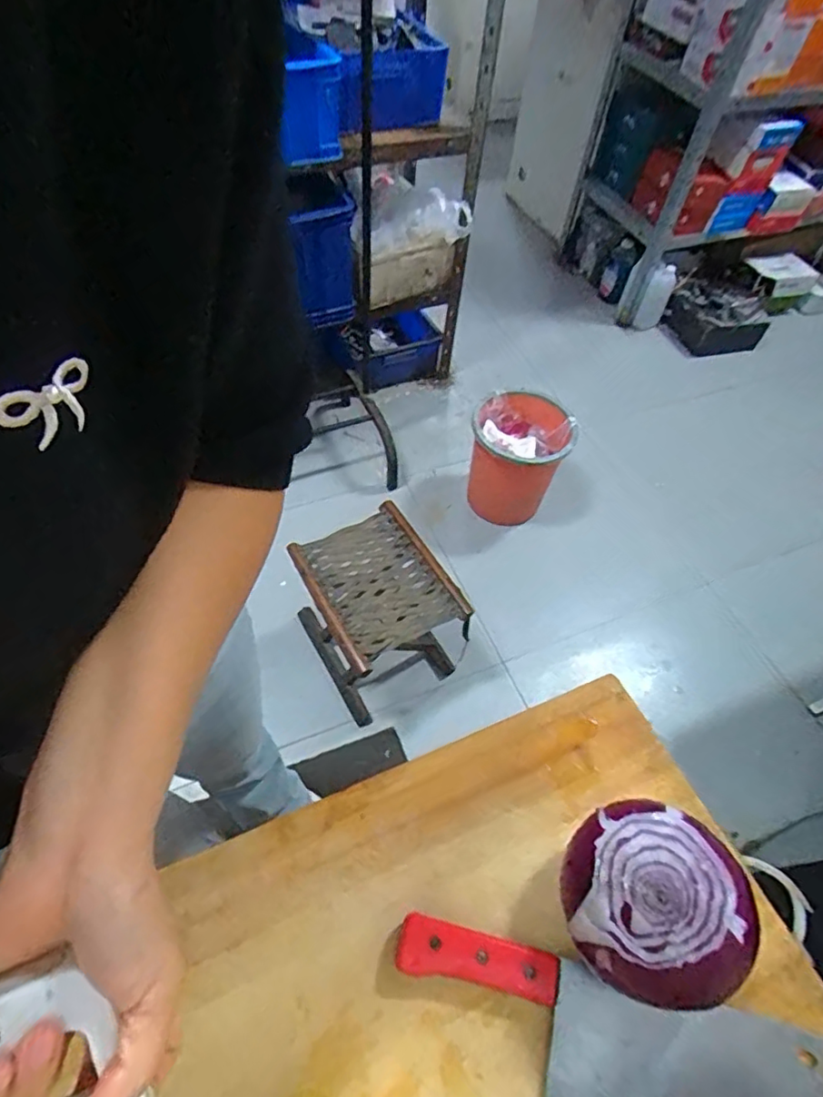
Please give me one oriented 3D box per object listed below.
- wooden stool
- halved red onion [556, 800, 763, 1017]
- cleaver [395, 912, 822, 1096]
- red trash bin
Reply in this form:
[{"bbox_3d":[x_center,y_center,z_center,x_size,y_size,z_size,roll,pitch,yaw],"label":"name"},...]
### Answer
[{"bbox_3d":[-0.073,0.142,1.212,0.244,0.296,0.285,-25,60,-20],"label":"wooden stool"},{"bbox_3d":[0.145,0.221,0.362,0.098,0.082,0.099,22,56,11],"label":"halved red onion"},{"bbox_3d":[0.114,0.302,0.342,0.258,0.018,0.085,14,55,6],"label":"cleaver"},{"bbox_3d":[0.261,-0.222,1.477,0.238,0.273,0.213,18,56,9],"label":"red trash bin"}]

